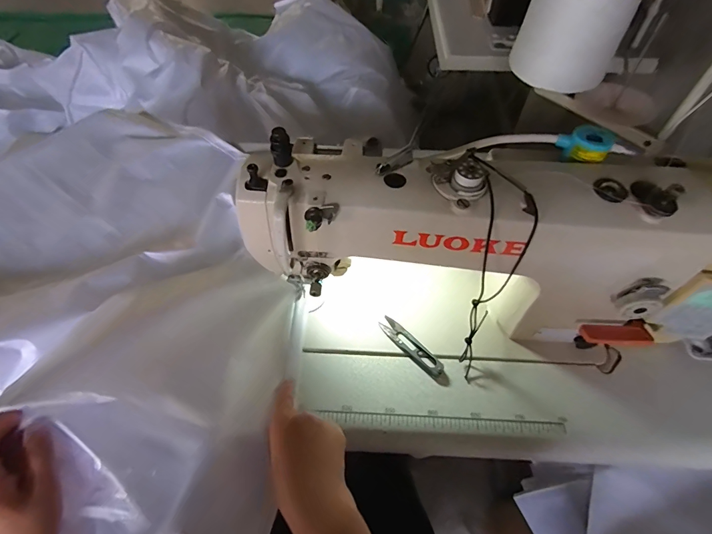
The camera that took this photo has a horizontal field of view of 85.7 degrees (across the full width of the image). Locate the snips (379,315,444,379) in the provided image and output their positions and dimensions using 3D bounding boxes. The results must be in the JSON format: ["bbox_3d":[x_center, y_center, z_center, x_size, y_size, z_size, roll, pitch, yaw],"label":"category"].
[{"bbox_3d":[0.071,0.103,0.497,0.023,0.011,0.100,-36,63,-23],"label":"snips"}]

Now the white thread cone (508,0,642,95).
[{"bbox_3d":[0.362,-0.401,0.643,0.159,0.153,0.124,24,58,15],"label":"white thread cone"}]

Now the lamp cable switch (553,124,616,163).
[{"bbox_3d":[0.236,-0.127,0.398,0.048,0.030,0.028,34,61,20],"label":"lamp cable switch"}]

